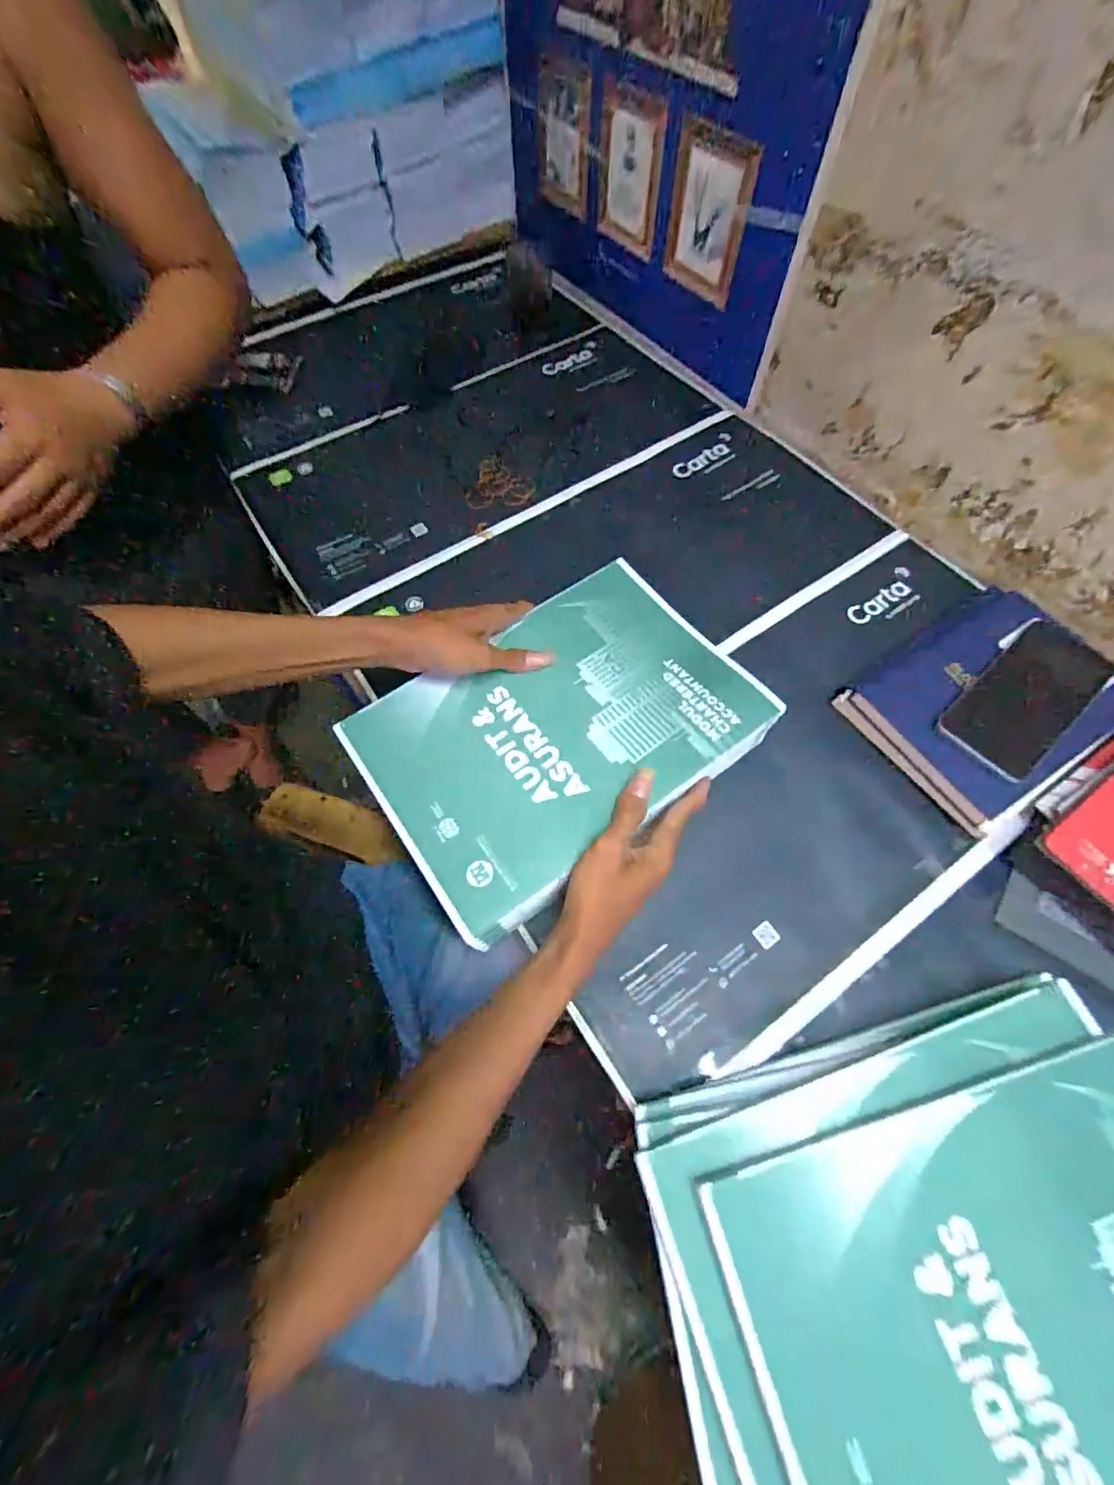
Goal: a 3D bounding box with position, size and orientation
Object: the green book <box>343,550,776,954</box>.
[{"bbox_3d":[0.001,-0.016,0.456,0.306,0.016,0.216,-32,67,-14],"label":"green book"}]

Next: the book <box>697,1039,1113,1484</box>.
[{"bbox_3d":[0.263,0.311,0.281,0.315,0.018,0.216,-14,63,-6],"label":"book"}]

